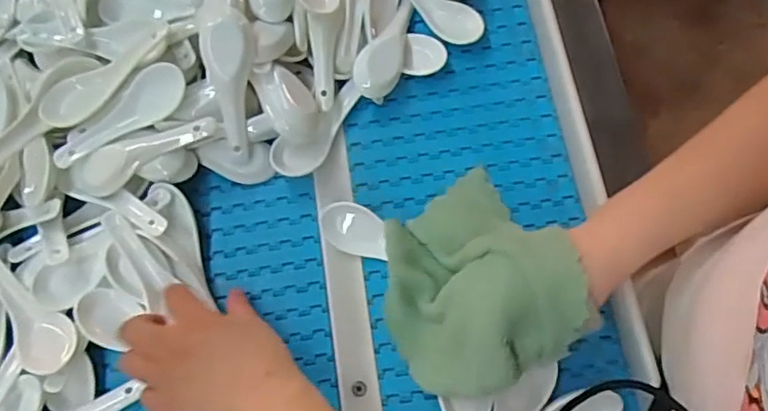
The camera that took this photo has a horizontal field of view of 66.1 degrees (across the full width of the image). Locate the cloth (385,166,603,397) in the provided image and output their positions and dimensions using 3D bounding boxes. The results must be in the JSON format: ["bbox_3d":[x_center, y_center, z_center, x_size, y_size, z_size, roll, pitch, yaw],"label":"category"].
[{"bbox_3d":[0.061,0.051,0.430,0.128,0.092,0.151,-24,73,-6],"label":"cloth"}]

